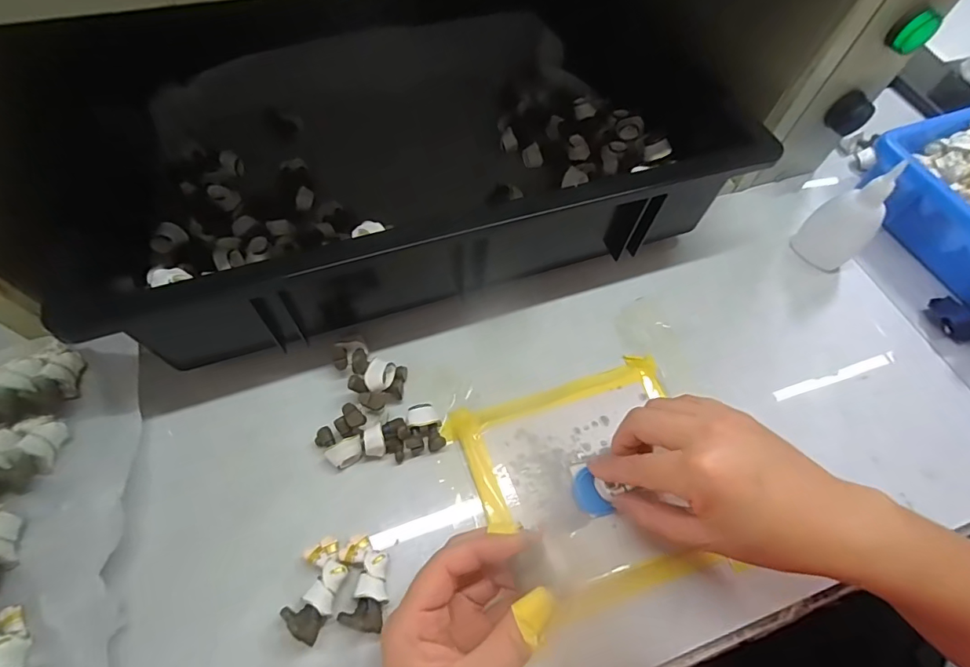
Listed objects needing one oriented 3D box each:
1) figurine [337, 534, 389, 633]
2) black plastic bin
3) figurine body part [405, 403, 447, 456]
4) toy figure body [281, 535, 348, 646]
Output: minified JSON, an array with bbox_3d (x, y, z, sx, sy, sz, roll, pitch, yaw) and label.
[{"bbox_3d":[-0.067,0.138,0.264,0.026,0.025,0.048,-3,61,-5],"label":"figurine"},{"bbox_3d":[-0.058,-0.141,0.393,0.433,0.073,0.263,-17,64,-12],"label":"black plastic bin"},{"bbox_3d":[-0.039,0.063,0.312,0.024,0.016,0.028,-4,61,-5],"label":"figurine body part"},{"bbox_3d":[-0.091,0.138,0.259,0.025,0.012,0.053,5,45,0],"label":"toy figure body"}]

